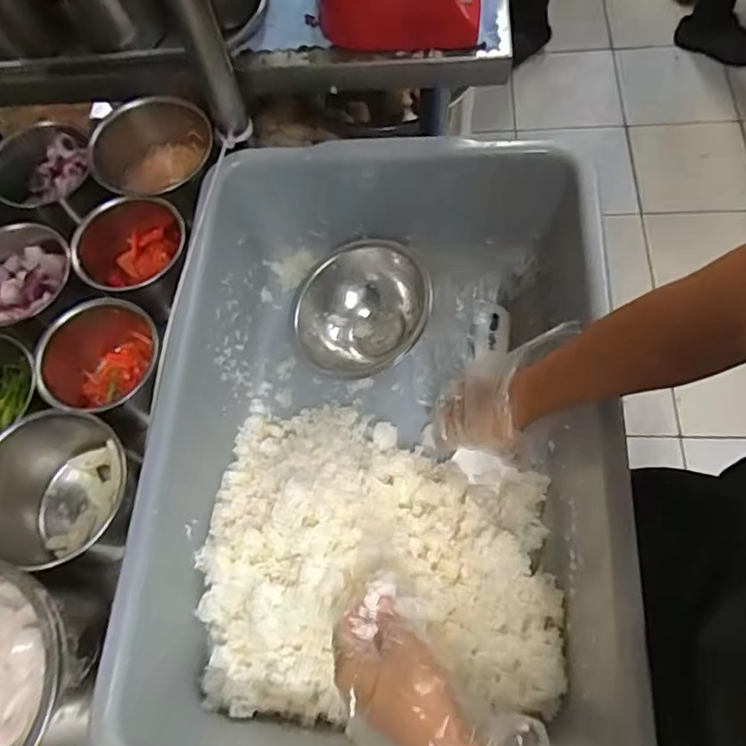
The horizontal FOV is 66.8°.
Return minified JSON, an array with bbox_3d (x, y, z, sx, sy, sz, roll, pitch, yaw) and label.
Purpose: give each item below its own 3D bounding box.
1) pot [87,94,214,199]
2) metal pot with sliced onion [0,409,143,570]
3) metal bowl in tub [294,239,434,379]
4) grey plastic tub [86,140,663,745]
[{"bbox_3d":[-0.246,-0.242,0.653,0.113,0.083,0.130,-1,68,3],"label":"pot"},{"bbox_3d":[-0.279,0.106,0.518,0.101,0.102,0.124,10,69,7],"label":"metal pot with sliced onion"},{"bbox_3d":[-0.013,-0.069,0.675,0.138,0.079,0.166,41,75,17],"label":"metal bowl in tub"},{"bbox_3d":[0.019,0.065,0.583,0.424,0.177,0.595,4,68,5],"label":"grey plastic tub"}]

